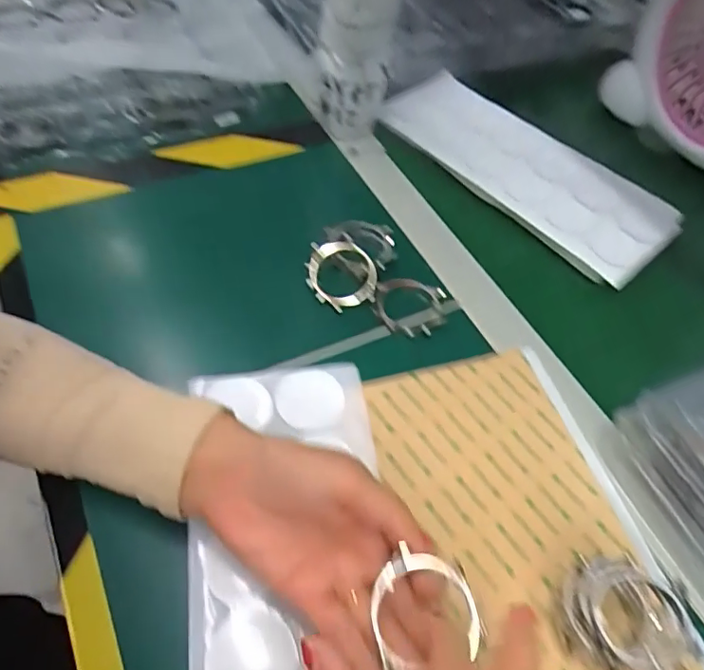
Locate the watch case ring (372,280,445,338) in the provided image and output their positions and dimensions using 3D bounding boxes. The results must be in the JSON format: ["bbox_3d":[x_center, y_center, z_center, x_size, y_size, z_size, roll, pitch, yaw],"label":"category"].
[{"bbox_3d":[0.042,-0.023,0.399,0.052,0.013,0.048,3,54,-4],"label":"watch case ring"}]

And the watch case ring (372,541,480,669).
[{"bbox_3d":[0.032,0.122,0.239,0.044,0.006,0.046,3,54,-4],"label":"watch case ring"}]

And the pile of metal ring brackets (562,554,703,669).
[{"bbox_3d":[0.136,0.145,0.276,0.051,0.041,0.053,3,54,-4],"label":"pile of metal ring brackets"}]

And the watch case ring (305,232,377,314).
[{"bbox_3d":[-0.008,-0.046,0.402,0.050,0.013,0.057,-28,74,-7],"label":"watch case ring"}]

